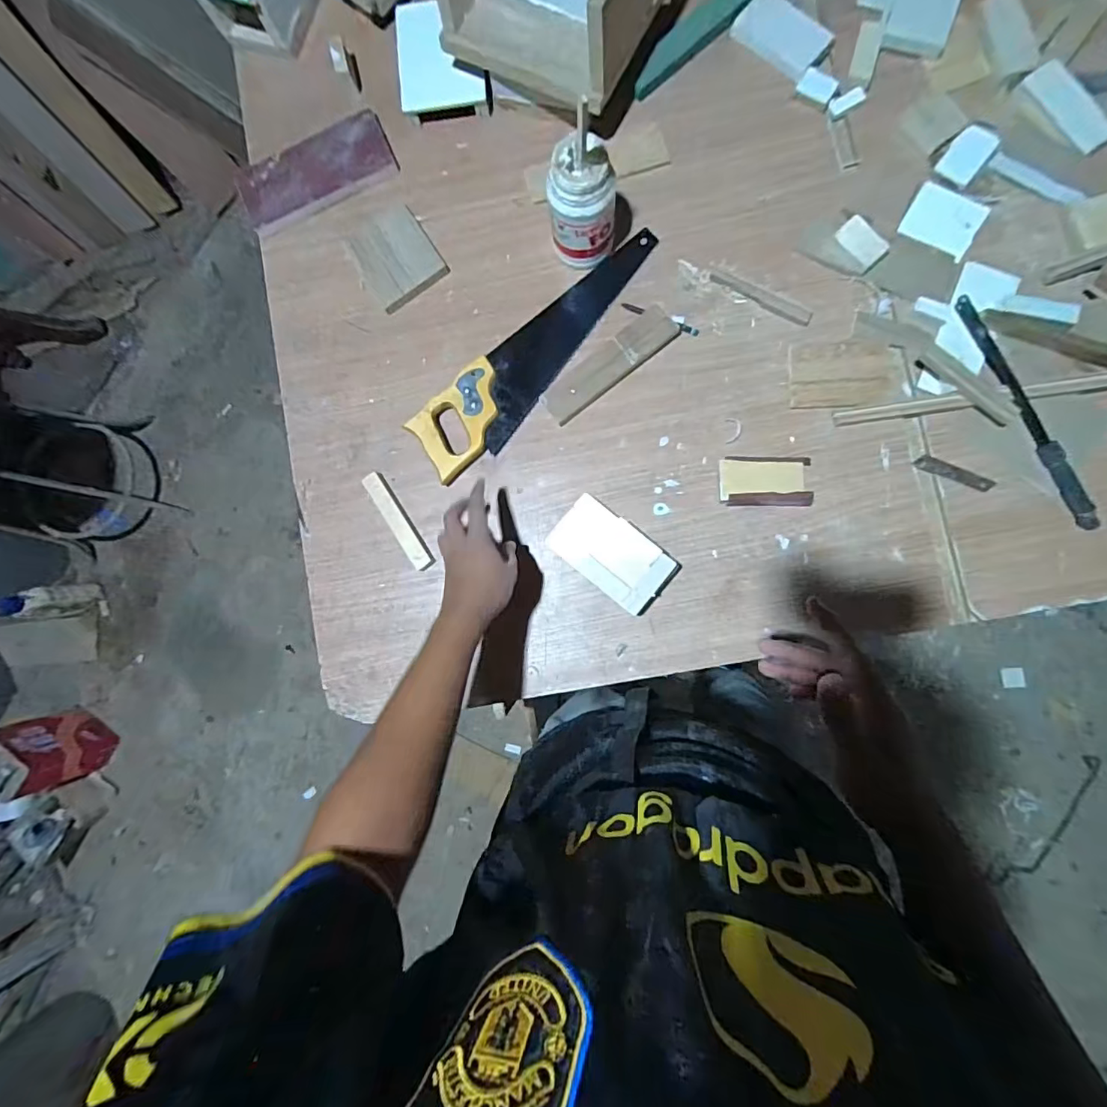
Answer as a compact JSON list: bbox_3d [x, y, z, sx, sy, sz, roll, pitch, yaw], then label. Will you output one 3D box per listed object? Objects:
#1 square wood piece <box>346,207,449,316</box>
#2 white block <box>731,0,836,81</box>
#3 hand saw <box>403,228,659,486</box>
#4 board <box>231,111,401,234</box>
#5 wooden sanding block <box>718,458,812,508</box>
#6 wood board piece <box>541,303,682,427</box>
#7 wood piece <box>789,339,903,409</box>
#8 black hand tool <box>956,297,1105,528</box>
[{"bbox_3d":[-0.212,-0.395,0.693,0.105,0.006,0.117,-33,86,4],"label":"square wood piece"},{"bbox_3d":[0.293,-0.667,0.665,0.115,0.017,0.063,40,92,5],"label":"white block"},{"bbox_3d":[-0.013,-0.258,0.659,0.397,0.030,0.098,-43,85,3],"label":"hand saw"},{"bbox_3d":[-0.328,-0.527,0.711,0.212,0.011,0.097,-24,87,4],"label":"board"},{"bbox_3d":[0.260,-0.087,0.634,0.112,0.029,0.058,-2,89,5],"label":"wooden sanding block"},{"bbox_3d":[0.071,-0.241,0.660,0.188,0.013,0.052,-38,86,3],"label":"wood board piece"},{"bbox_3d":[0.364,-0.224,0.644,0.133,0.006,0.080,-2,88,5],"label":"wood piece"},{"bbox_3d":[0.561,-0.169,0.616,0.022,0.019,0.306,-27,86,4],"label":"black hand tool"}]

